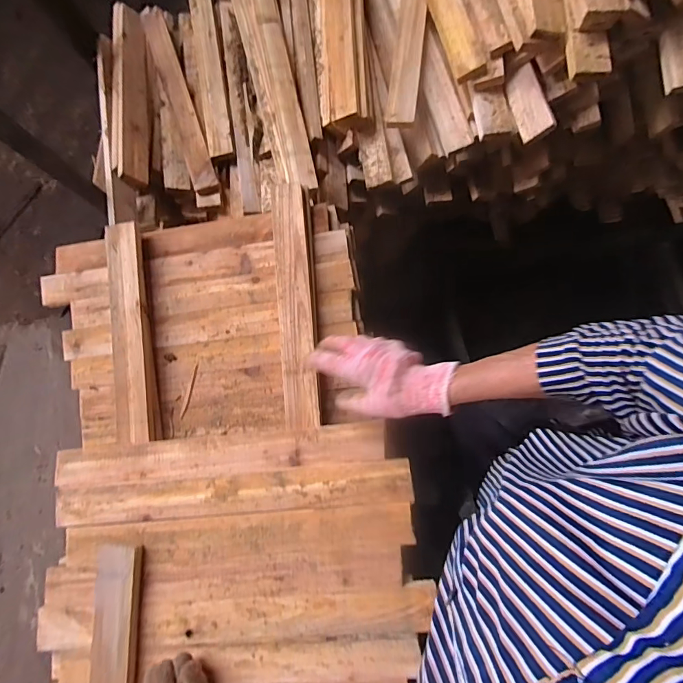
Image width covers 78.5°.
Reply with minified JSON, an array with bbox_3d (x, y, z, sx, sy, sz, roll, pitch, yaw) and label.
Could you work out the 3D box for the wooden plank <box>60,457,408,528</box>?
[{"bbox_3d":[-0.158,0.211,0.577,0.492,0.012,0.057,-7,78,8],"label":"wooden plank"}]

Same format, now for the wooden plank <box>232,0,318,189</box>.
[{"bbox_3d":[-0.148,-0.554,0.859,0.092,0.029,0.551,-17,76,19],"label":"wooden plank"}]

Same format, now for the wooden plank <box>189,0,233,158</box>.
[{"bbox_3d":[-0.293,-0.617,0.922,0.057,0.033,0.458,-10,81,2],"label":"wooden plank"}]

